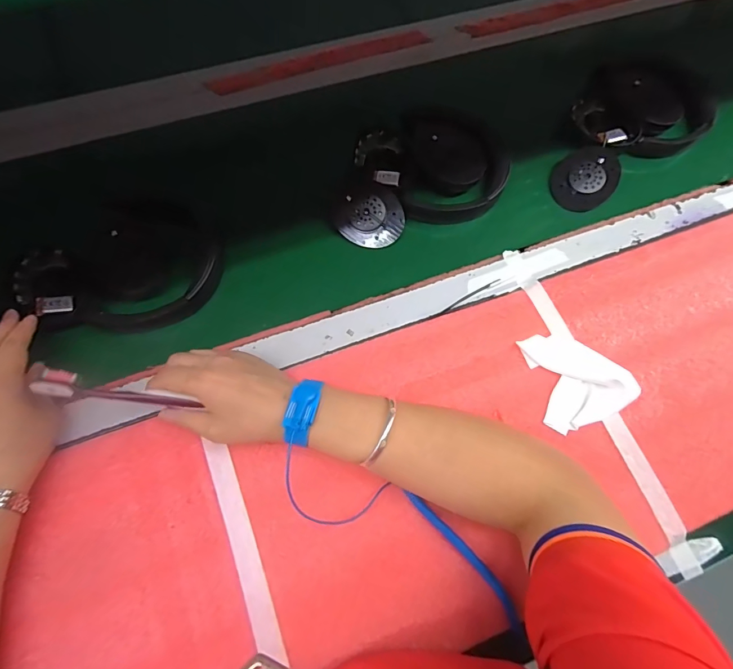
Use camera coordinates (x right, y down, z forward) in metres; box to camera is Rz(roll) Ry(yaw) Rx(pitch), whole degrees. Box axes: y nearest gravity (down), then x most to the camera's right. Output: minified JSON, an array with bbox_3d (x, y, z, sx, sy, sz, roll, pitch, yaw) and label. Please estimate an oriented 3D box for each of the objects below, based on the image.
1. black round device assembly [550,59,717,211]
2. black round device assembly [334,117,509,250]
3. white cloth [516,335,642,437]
[{"bbox_3d":[0.309,-0.257,0.501,0.237,0.037,0.142,-37,77,-14],"label":"black round device assembly"},{"bbox_3d":[0.053,-0.187,0.465,0.199,0.043,0.138,-20,73,-9],"label":"black round device assembly"},{"bbox_3d":[0.209,0.041,0.394,0.095,0.011,0.092,-9,70,-4],"label":"white cloth"}]

